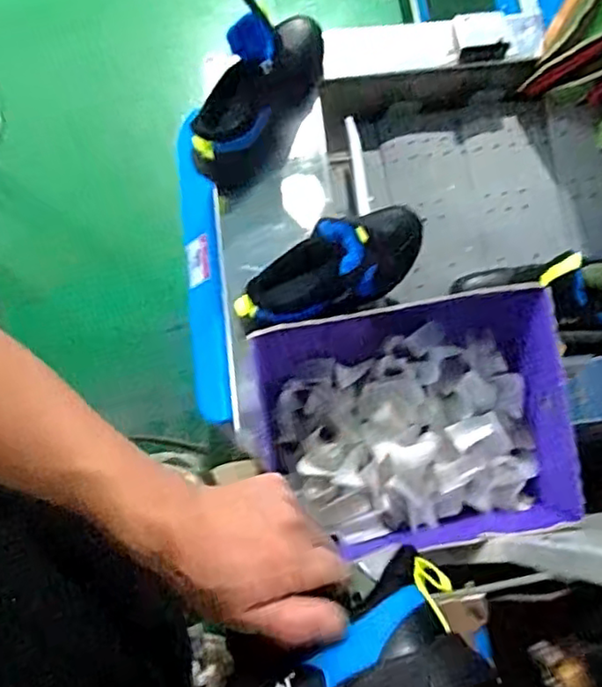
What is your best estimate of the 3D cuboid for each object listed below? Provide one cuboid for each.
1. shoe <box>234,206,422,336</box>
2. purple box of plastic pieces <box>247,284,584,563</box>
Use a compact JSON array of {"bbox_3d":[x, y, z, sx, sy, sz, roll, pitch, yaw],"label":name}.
[{"bbox_3d":[0.046,-0.091,0.749,0.254,0.140,0.088,-30,78,-8],"label":"shoe"},{"bbox_3d":[0.120,0.089,0.717,0.349,0.125,0.269,-6,76,-2],"label":"purple box of plastic pieces"}]

